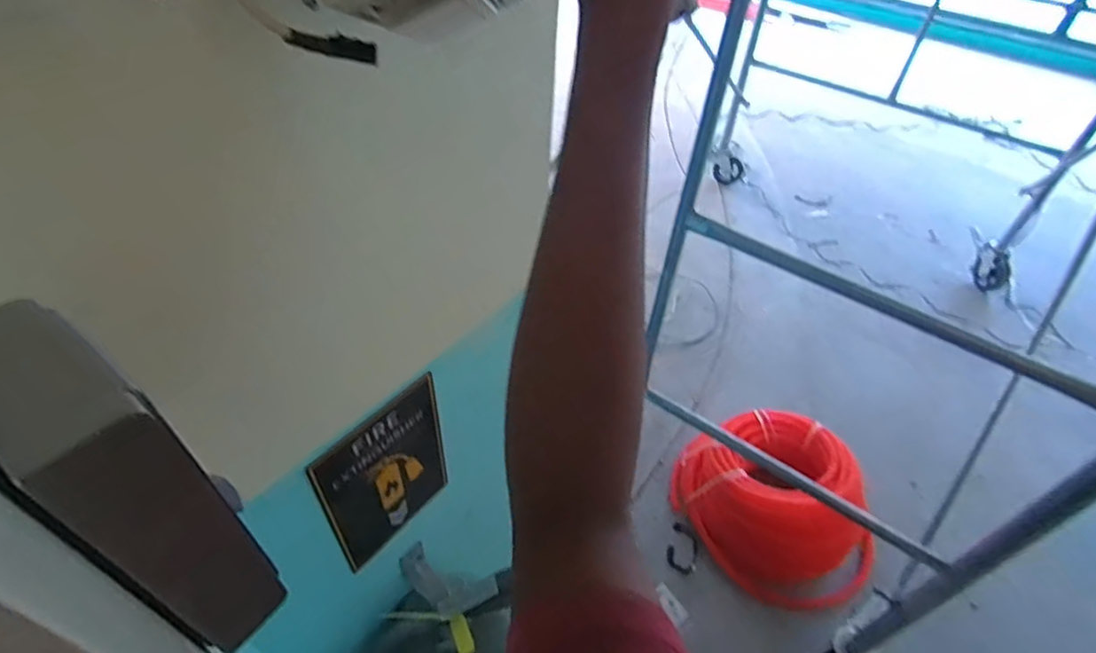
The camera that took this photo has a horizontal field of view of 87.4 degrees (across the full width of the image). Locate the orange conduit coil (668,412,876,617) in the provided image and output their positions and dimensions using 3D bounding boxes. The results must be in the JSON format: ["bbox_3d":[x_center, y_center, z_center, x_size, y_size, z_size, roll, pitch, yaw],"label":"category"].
[{"bbox_3d":[0.601,0.457,1.499,0.431,0.184,0.525,-16,49,-18],"label":"orange conduit coil"}]

